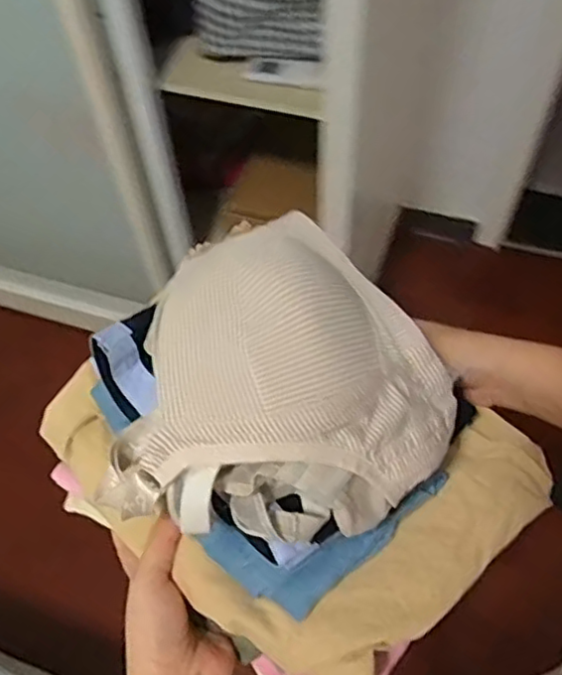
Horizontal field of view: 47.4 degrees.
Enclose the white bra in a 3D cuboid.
[{"bbox_3d":[0.005,0.018,0.344,0.174,0.079,0.167,12,59,10],"label":"white bra"}]

